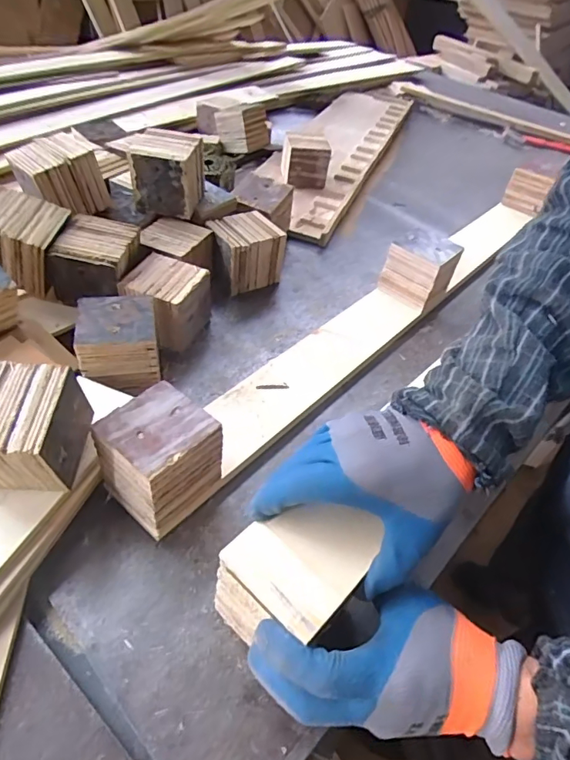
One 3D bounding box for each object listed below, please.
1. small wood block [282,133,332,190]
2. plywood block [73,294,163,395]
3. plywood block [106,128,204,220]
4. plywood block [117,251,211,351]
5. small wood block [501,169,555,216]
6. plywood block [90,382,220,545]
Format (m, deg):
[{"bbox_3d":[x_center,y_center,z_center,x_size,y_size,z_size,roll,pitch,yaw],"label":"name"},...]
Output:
[{"bbox_3d":[0.041,-0.440,0.968,0.095,0.080,0.077,8,46,-2],"label":"small wood block"},{"bbox_3d":[-0.185,-0.039,0.550,0.087,0.083,0.083,-5,48,-14],"label":"plywood block"},{"bbox_3d":[-0.165,-0.291,0.674,0.094,0.083,0.087,11,46,1],"label":"plywood block"},{"bbox_3d":[-0.150,-0.097,0.619,0.088,0.085,0.093,21,47,11],"label":"plywood block"},{"bbox_3d":[0.493,-0.385,0.982,0.077,0.071,0.028,25,48,15],"label":"small wood block"},{"bbox_3d":[-0.110,0.074,0.441,0.086,0.102,0.087,38,52,25],"label":"plywood block"}]

